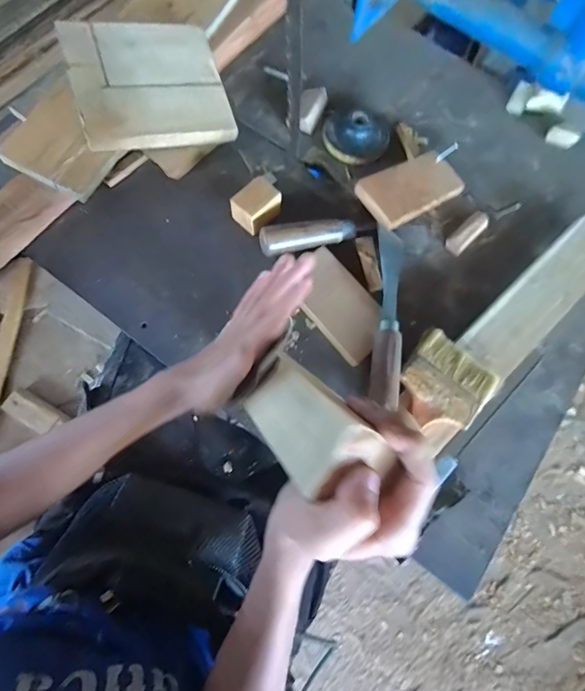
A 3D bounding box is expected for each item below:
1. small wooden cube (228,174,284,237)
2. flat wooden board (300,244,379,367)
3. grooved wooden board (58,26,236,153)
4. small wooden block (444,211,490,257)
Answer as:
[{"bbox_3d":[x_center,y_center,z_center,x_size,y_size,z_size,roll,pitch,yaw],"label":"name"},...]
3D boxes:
[{"bbox_3d":[-0.046,-0.173,0.466,0.042,0.034,0.059,43,75,9],"label":"small wooden cube"},{"bbox_3d":[0.053,-0.047,0.436,0.069,0.010,0.129,-43,73,11],"label":"flat wooden board"},{"bbox_3d":[-0.171,-0.317,0.458,0.175,0.015,0.137,-14,100,-14],"label":"grooved wooden board"},{"bbox_3d":[0.228,-0.147,0.489,0.070,0.018,0.024,-42,80,-14],"label":"small wooden block"}]

